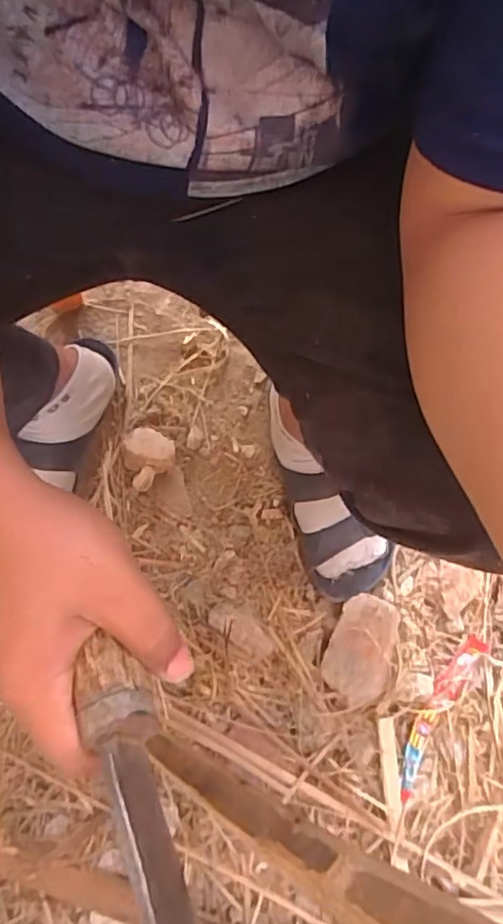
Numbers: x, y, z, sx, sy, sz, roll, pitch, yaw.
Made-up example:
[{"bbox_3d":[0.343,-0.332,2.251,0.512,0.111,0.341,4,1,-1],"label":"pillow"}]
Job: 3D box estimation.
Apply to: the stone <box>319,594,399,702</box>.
[{"bbox_3d":[0.116,0.193,0.638,0.071,0.037,0.107,18,81,-2],"label":"stone"}]

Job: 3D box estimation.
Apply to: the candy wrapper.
[{"bbox_3d":[0.195,0.265,0.661,0.032,0.024,0.179,34,81,0],"label":"candy wrapper"}]

